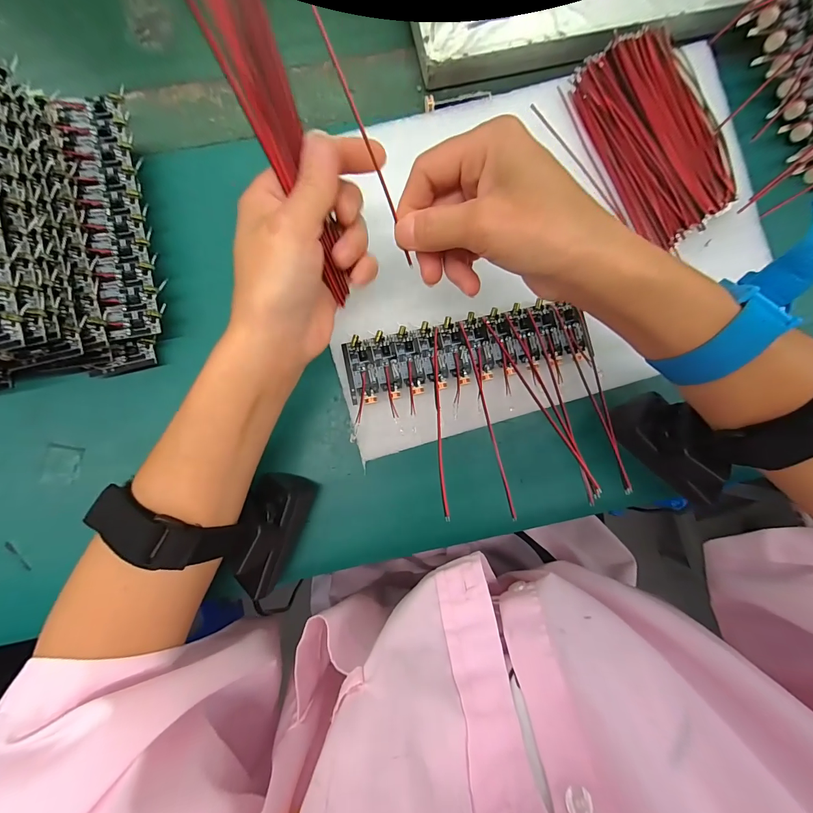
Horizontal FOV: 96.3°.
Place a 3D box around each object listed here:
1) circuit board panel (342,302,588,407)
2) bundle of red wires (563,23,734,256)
[{"bbox_3d":[0.040,-0.038,0.244,0.160,0.007,0.045,-12,87,-2],"label":"circuit board panel"},{"bbox_3d":[0.168,-0.183,0.246,0.077,0.011,0.136,-27,88,-3],"label":"bundle of red wires"}]

